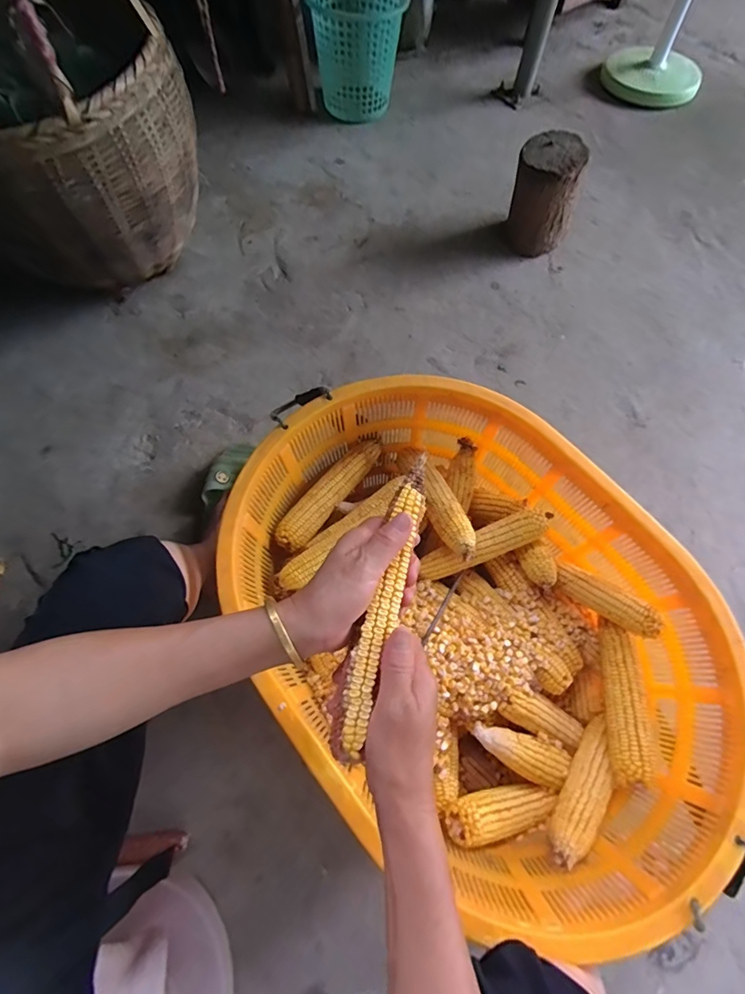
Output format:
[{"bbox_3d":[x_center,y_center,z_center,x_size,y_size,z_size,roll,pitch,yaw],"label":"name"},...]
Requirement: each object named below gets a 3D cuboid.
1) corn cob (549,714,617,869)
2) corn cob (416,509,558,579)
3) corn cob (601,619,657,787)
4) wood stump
[{"bbox_3d":[0.262,0.353,0.535,0.048,0.039,0.185,40,46,12],"label":"corn cob"},{"bbox_3d":[0.160,0.066,0.616,0.193,0.036,0.042,-26,71,4],"label":"corn cob"},{"bbox_3d":[0.317,0.256,0.559,0.039,0.049,0.182,9,67,2],"label":"corn cob"},{"bbox_3d":[0.428,-0.743,1.117,0.163,0.223,0.181,20,68,5],"label":"wood stump"}]

